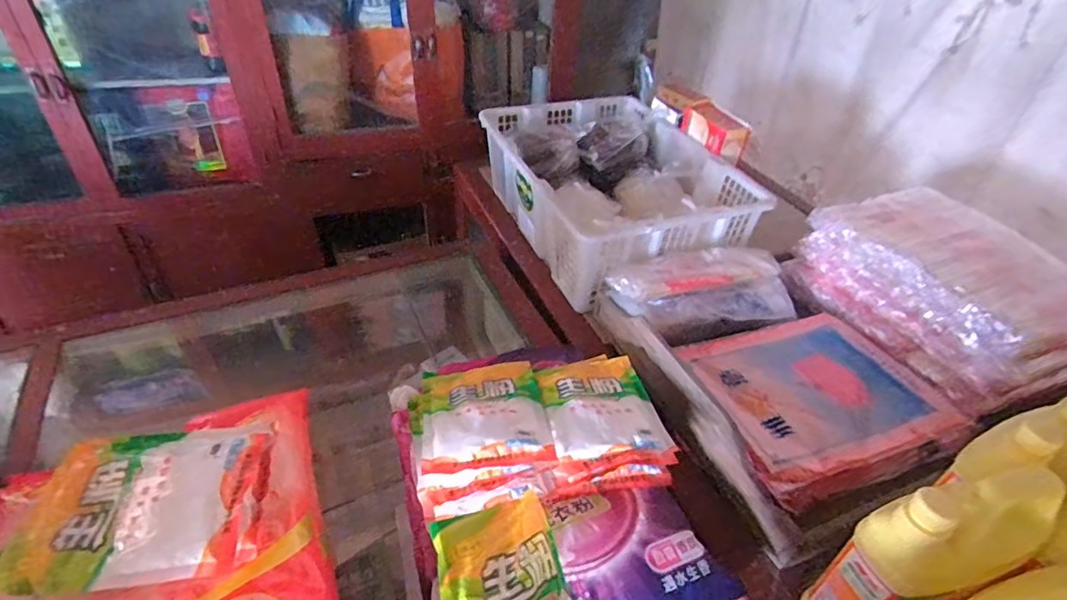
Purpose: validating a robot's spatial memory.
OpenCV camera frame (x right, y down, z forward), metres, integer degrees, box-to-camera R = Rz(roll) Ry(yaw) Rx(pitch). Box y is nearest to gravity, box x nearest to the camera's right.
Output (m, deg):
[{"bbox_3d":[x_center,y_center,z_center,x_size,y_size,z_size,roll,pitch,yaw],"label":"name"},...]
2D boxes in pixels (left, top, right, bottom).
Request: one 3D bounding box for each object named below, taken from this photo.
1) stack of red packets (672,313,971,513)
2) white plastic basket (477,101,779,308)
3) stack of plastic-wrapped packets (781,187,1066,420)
[{"bbox_3d":[0.340,0.113,0.677,0.279,0.049,0.241,-9,41,-17],"label":"stack of red packets"},{"bbox_3d":[0.134,-0.194,0.985,0.340,0.172,0.431,-13,42,-21],"label":"white plastic basket"},{"bbox_3d":[0.587,-0.014,0.782,0.229,0.171,0.342,-10,41,-18],"label":"stack of plastic-wrapped packets"}]

